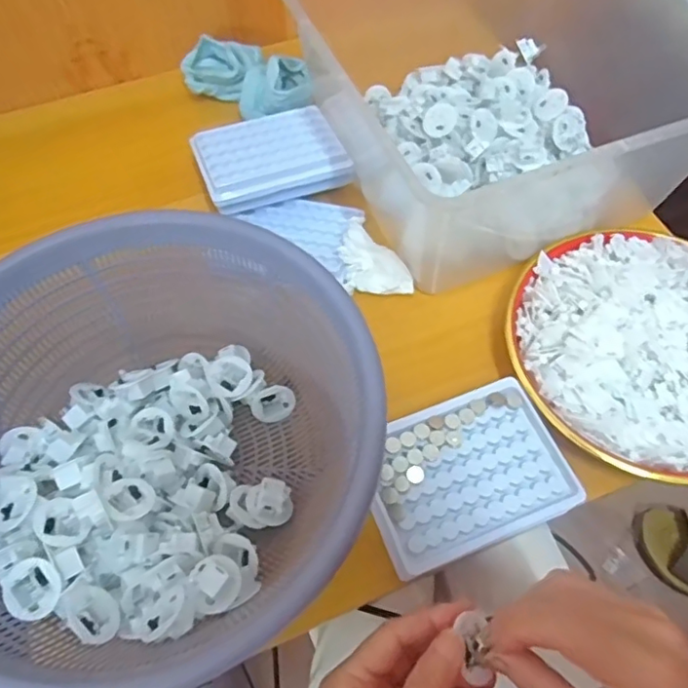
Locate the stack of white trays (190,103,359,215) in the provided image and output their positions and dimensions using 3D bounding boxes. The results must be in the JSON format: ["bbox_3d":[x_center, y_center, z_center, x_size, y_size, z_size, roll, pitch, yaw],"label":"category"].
[{"bbox_3d":[-0.069,-0.175,0.546,0.134,0.035,0.097,-16,63,-8],"label":"stack of white trays"}]

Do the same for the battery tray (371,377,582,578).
[{"bbox_3d":[0.081,0.087,0.398,0.135,0.014,0.098,-20,63,-10],"label":"battery tray"}]

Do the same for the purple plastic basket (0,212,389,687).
[{"bbox_3d":[-0.120,0.061,0.376,0.275,0.112,0.272,-7,62,-3],"label":"purple plastic basket"}]

